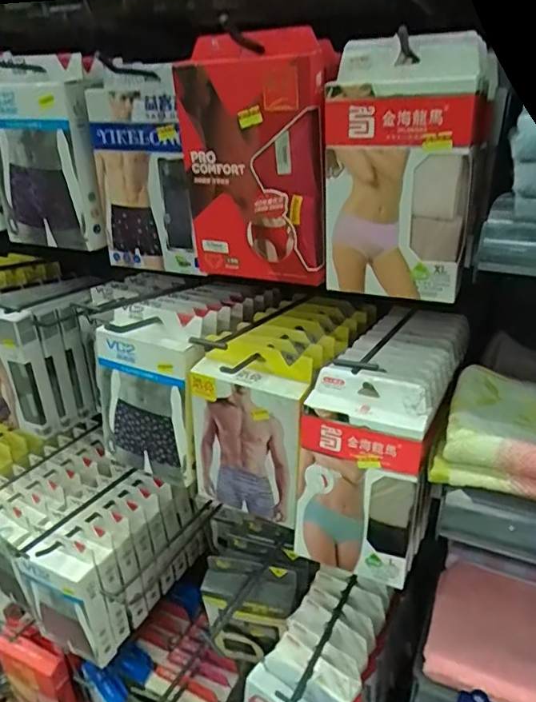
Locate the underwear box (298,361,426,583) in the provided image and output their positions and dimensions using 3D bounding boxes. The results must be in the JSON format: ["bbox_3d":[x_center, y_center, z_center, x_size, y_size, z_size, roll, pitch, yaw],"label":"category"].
[{"bbox_3d":[0.085,0.124,0.529,0.112,0.196,0.035,9,16,22],"label":"underwear box"}]

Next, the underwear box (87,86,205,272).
[{"bbox_3d":[-0.137,-0.178,0.597,0.115,0.192,0.022,10,29,24],"label":"underwear box"}]

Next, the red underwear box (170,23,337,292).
[{"bbox_3d":[-0.012,-0.164,0.495,0.137,0.204,0.039,13,35,24],"label":"red underwear box"}]

